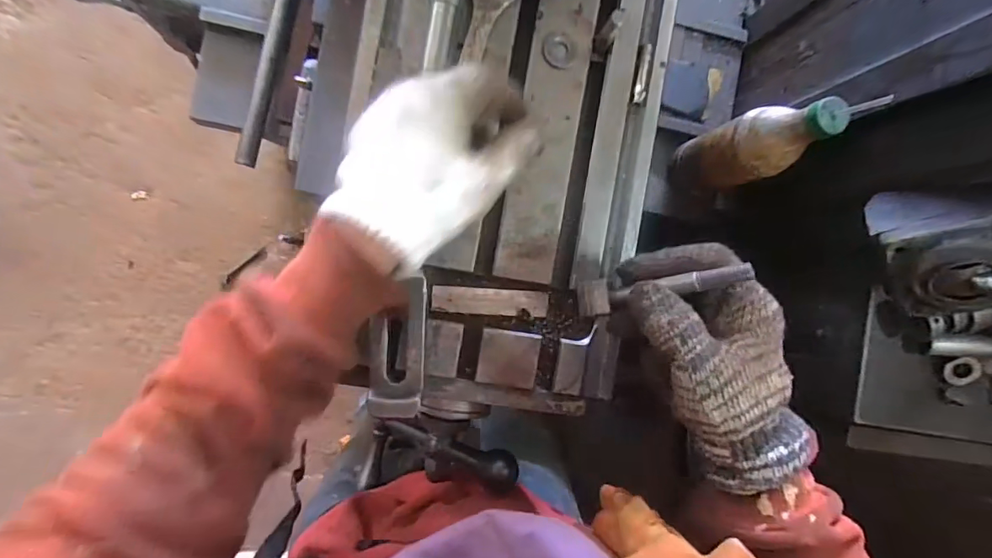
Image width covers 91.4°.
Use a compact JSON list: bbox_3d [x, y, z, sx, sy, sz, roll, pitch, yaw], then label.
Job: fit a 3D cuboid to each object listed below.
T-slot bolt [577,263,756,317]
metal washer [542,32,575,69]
[{"bbox_3d":[0.102,0.005,0.310,0.018,0.113,0.023,-22,97,-53],"label":"T-slot bolt"},{"bbox_3d":[0.052,-0.188,0.395,0.027,0.005,0.029,0,92,-9],"label":"metal washer"}]

